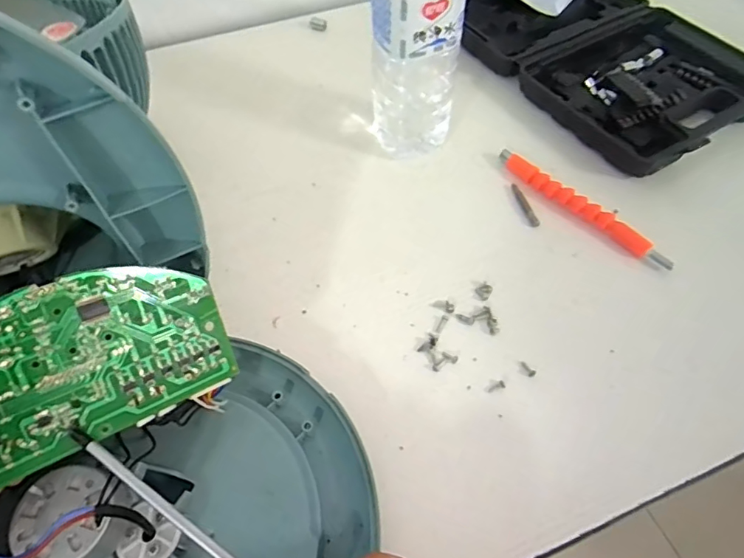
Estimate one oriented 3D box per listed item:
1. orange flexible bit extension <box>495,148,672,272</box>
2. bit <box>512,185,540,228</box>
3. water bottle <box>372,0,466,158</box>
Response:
[{"bbox_3d":[0.175,-0.062,0.425,0.015,0.012,0.165,-39,65,-23],"label":"orange flexible bit extension"},{"bbox_3d":[0.132,-0.065,0.432,0.008,0.005,0.049,-11,57,-8],"label":"bit"},{"bbox_3d":[0.034,-0.189,0.402,0.068,0.195,0.070,1,57,2],"label":"water bottle"}]

